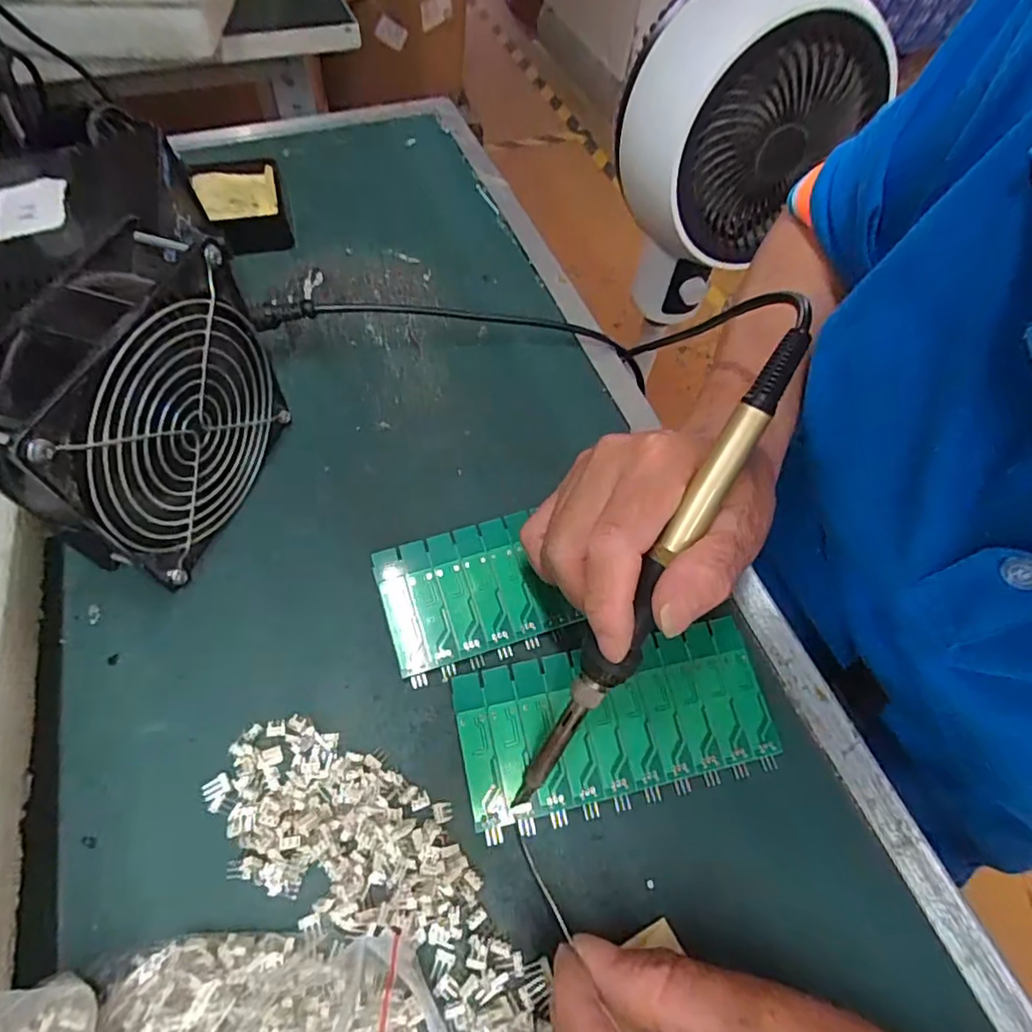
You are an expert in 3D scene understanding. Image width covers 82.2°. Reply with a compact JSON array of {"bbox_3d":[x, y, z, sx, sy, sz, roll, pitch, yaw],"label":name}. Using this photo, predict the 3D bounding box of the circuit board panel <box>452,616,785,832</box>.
[{"bbox_3d":[0.045,0.091,0.267,0.138,0.014,0.063,-10,60,-10],"label":"circuit board panel"}]

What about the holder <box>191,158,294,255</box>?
[{"bbox_3d":[-0.193,-0.217,0.419,0.056,0.025,0.080,-14,61,-12],"label":"holder"}]

